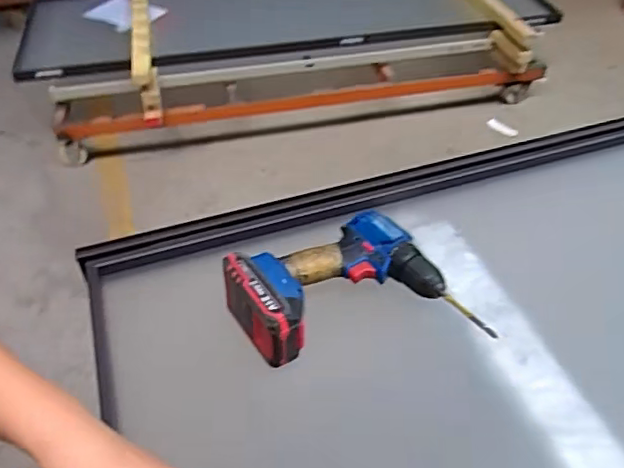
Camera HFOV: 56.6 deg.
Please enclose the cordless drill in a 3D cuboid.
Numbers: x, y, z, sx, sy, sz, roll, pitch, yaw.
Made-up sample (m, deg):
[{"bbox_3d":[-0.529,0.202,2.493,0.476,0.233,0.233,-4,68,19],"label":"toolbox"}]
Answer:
[{"bbox_3d":[0.042,0.069,0.630,0.227,0.064,0.202,-24,49,-21],"label":"cordless drill"}]

